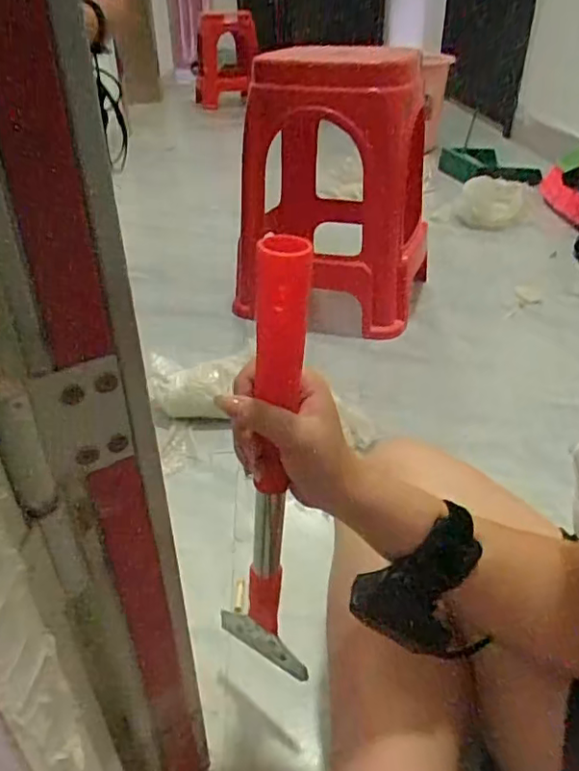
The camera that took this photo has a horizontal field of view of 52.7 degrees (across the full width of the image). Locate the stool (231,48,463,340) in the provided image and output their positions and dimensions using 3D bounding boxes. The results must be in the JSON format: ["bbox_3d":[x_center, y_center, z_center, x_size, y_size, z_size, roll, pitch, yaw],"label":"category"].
[{"bbox_3d":[0.081,-0.387,1.161,0.361,0.448,0.409,0,34,1],"label":"stool"}]

